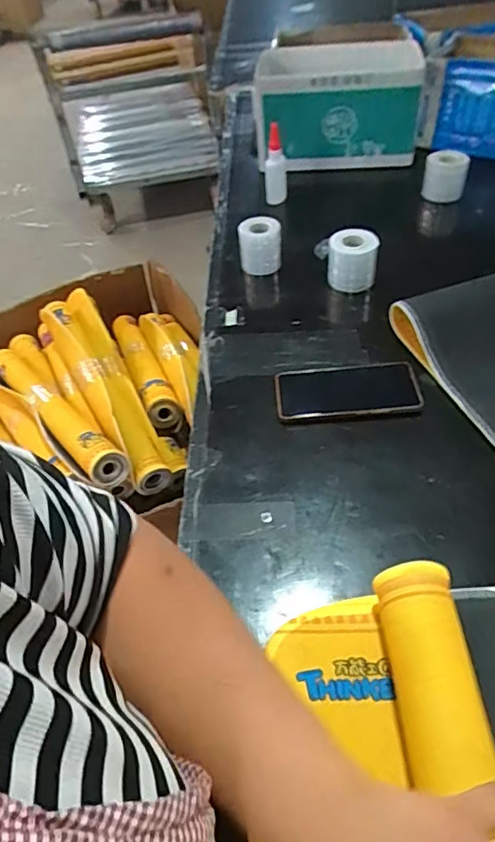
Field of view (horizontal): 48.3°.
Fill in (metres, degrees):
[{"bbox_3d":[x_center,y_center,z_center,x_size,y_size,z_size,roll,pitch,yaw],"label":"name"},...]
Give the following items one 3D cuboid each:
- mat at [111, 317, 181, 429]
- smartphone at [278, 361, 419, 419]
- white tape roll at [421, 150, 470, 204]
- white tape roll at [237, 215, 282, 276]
[{"bbox_3d":[-0.230,-0.128,1.167,0.064,0.070,0.508,-18,33,-12],"label":"mat"},{"bbox_3d":[0.120,-0.038,0.666,0.168,0.011,0.087,-2,48,2],"label":"smartphone"},{"bbox_3d":[0.345,-0.428,0.960,0.070,0.076,0.061,13,51,15],"label":"white tape roll"},{"bbox_3d":[0.019,-0.269,0.841,0.061,0.069,0.061,-2,48,2],"label":"white tape roll"}]

